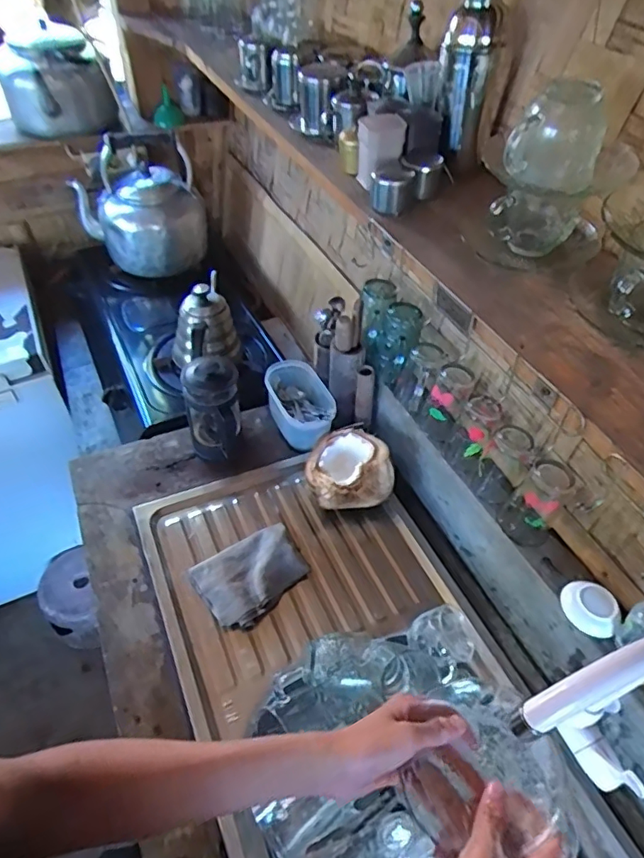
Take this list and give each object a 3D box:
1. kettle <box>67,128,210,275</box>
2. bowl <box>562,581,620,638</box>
[{"bbox_3d":[-0.439,-0.539,1.295,0.281,0.257,0.237,-15,49,-15],"label":"kettle"},{"bbox_3d":[0.322,0.213,0.644,0.061,0.023,0.066,1,47,-1],"label":"bowl"}]

